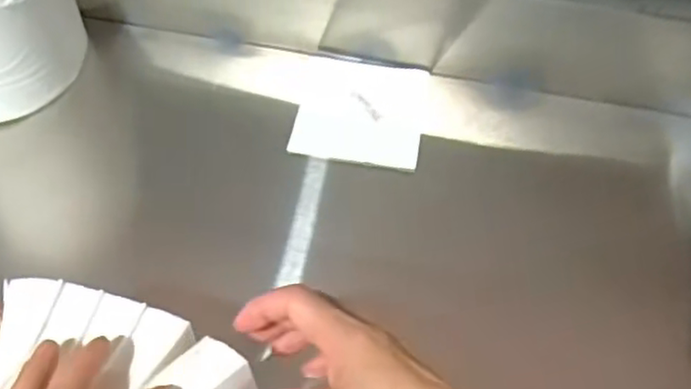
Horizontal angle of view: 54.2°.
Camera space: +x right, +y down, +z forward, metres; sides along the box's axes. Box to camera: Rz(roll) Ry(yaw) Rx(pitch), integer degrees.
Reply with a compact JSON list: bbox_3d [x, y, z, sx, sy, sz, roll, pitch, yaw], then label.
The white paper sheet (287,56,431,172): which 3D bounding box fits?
[{"bbox_3d":[0.014,-0.079,0.621,0.115,0.009,0.124,8,54,6],"label":"white paper sheet"}]

